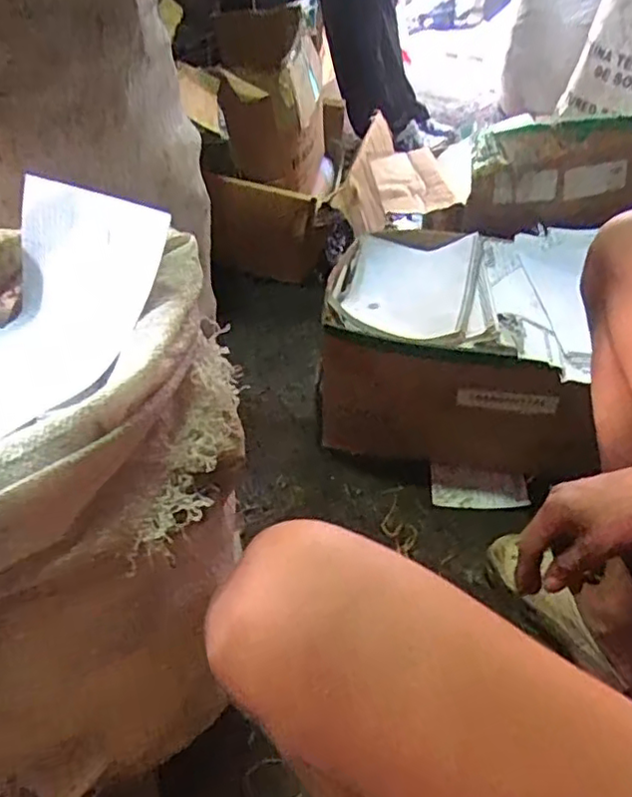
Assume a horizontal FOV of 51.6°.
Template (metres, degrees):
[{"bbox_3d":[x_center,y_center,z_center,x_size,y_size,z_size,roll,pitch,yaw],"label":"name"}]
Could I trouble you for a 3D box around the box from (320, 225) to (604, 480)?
[{"bbox_3d":[0.206,-0.068,0.956,0.370,0.234,0.336,5,42,5],"label":"box"}]

